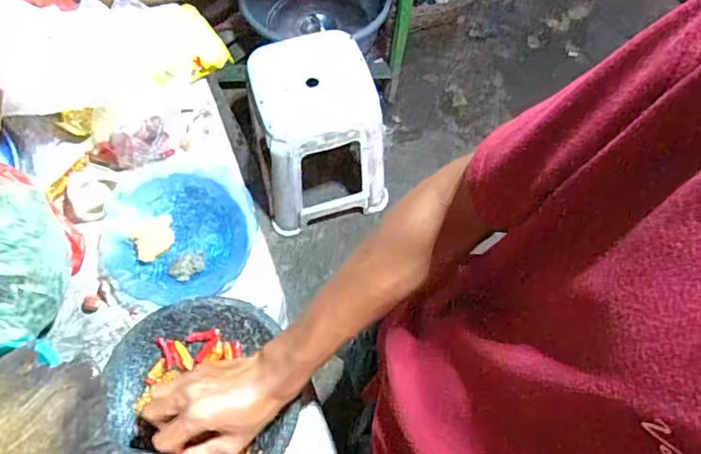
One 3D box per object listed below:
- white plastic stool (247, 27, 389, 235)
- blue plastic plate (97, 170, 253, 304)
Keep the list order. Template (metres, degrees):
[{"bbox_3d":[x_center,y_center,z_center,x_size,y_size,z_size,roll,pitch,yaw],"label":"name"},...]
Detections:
[{"bbox_3d":[-0.097,-0.234,1.461,0.322,0.485,0.303,-15,68,-7],"label":"white plastic stool"},{"bbox_3d":[-0.220,0.012,0.683,0.182,0.023,0.170,0,68,0],"label":"blue plastic plate"}]

